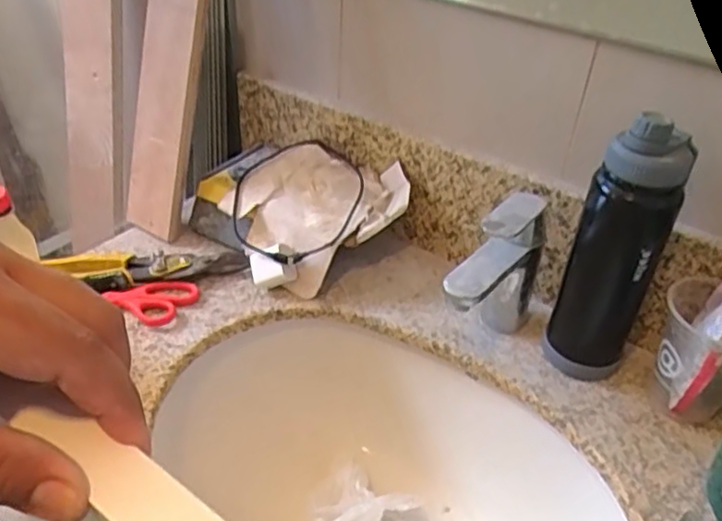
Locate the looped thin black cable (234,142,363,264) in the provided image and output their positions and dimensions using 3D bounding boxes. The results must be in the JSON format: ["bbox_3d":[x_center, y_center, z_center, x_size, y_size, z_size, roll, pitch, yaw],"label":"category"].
[{"bbox_3d":[-0.077,-0.067,0.783,0.161,0.068,0.165,-3,37,-9],"label":"looped thin black cable"}]

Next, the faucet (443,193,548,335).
[{"bbox_3d":[0.127,0.026,0.652,0.041,0.167,0.139,29,44,30],"label":"faucet"}]

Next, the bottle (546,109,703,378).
[{"bbox_3d":[0.246,-0.009,0.626,0.078,0.270,0.077,22,41,23],"label":"bottle"}]

